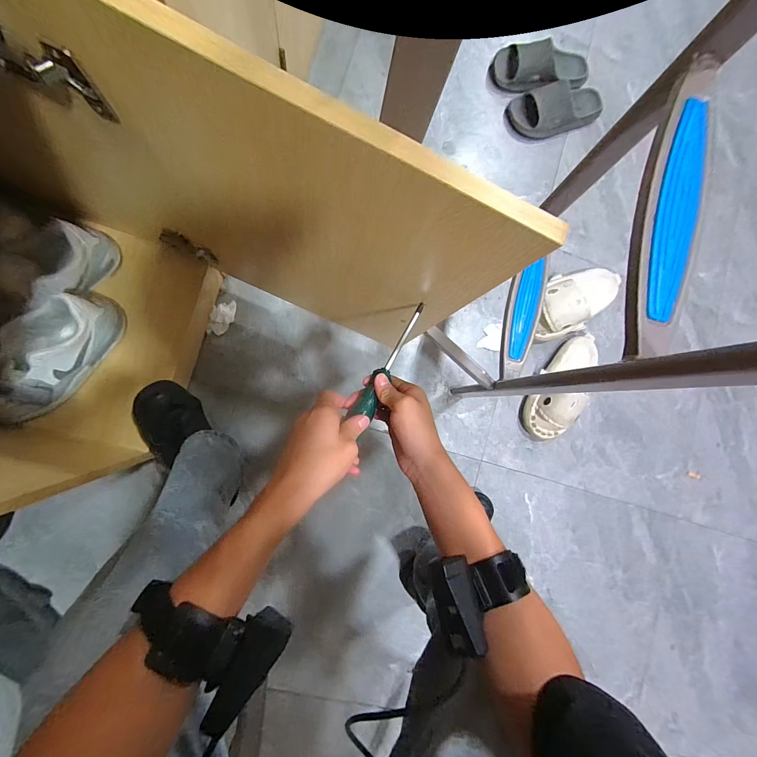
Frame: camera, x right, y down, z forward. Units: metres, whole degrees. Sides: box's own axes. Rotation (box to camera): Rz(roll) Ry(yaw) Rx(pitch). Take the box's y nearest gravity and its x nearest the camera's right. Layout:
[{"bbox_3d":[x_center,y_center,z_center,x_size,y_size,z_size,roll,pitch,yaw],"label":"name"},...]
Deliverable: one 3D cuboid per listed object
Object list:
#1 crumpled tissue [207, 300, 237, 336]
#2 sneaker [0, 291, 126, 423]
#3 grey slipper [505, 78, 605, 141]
[{"bbox_3d":[-0.346,-0.137,0.737,0.044,0.019,0.081,15,86,-8],"label":"crumpled tissue"},{"bbox_3d":[-0.547,-0.035,0.549,0.085,0.104,0.247,40,82,-6],"label":"sneaker"},{"bbox_3d":[0.483,-0.713,0.874,0.278,0.067,0.116,-19,91,-9],"label":"grey slipper"}]

